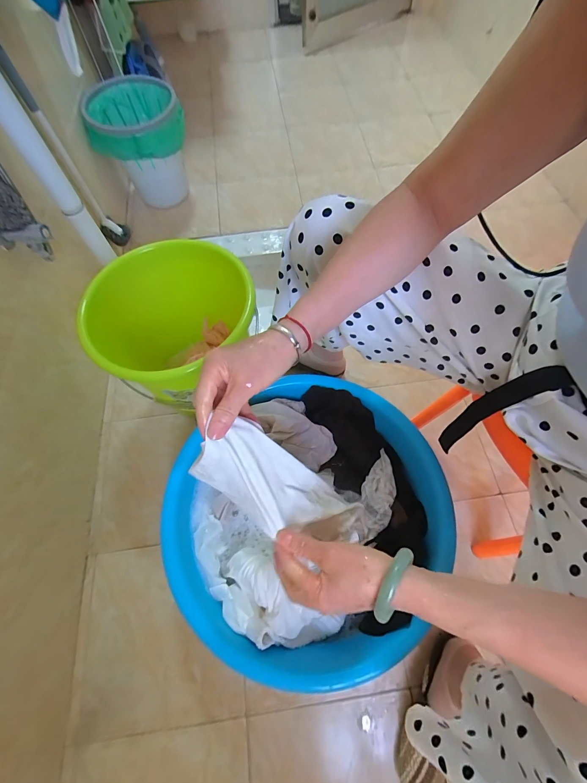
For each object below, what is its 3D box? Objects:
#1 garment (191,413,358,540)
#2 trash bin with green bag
[{"bbox_3d":[-0.028,0.108,0.367,0.191,0.063,0.084,36,67,-26],"label":"garment"},{"bbox_3d":[-0.471,-0.772,1.049,0.251,0.318,0.239,-11,69,-5],"label":"trash bin with green bag"}]

